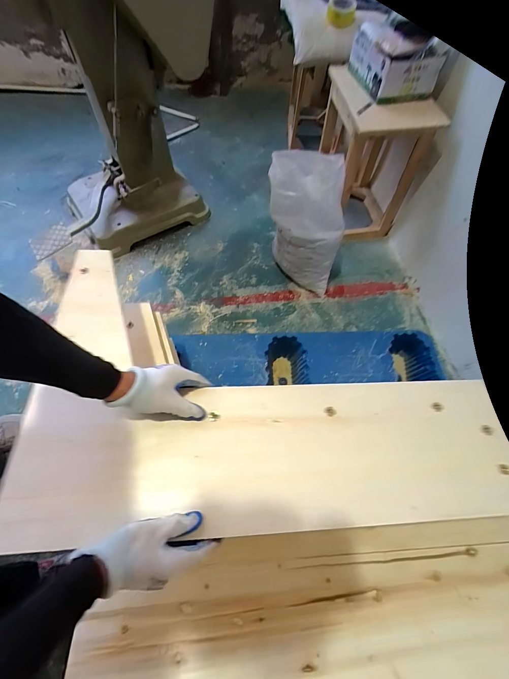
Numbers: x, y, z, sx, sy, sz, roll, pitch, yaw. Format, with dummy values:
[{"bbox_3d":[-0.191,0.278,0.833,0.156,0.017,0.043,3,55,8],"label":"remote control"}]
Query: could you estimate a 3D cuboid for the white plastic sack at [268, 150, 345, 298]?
[{"bbox_3d":[0.186,-0.413,1.087,0.275,0.469,0.213,15,62,5],"label":"white plastic sack"}]

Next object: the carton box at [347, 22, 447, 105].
[{"bbox_3d":[0.471,-0.962,1.006,0.214,0.131,0.280,-10,63,-8],"label":"carton box"}]

